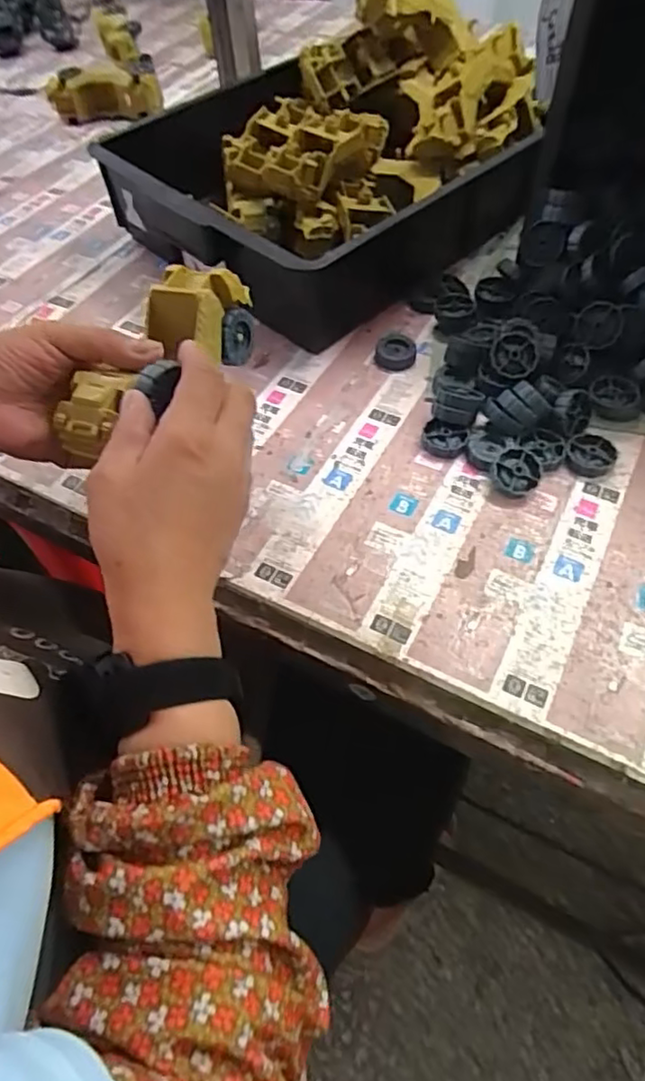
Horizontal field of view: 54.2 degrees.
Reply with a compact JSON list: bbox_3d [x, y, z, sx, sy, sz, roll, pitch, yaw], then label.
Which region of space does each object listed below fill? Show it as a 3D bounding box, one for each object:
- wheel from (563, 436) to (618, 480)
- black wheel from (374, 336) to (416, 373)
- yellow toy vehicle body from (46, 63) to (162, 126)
[{"bbox_3d":[0.221,-0.069,0.517,0.039,0.012,0.043,23,59,18],"label":"wheel"},{"bbox_3d":[0.071,-0.182,0.607,0.038,0.014,0.043,3,55,6],"label":"black wheel"},{"bbox_3d":[-0.334,-0.683,0.962,0.172,0.057,0.063,-4,55,1],"label":"yellow toy vehicle body"}]

